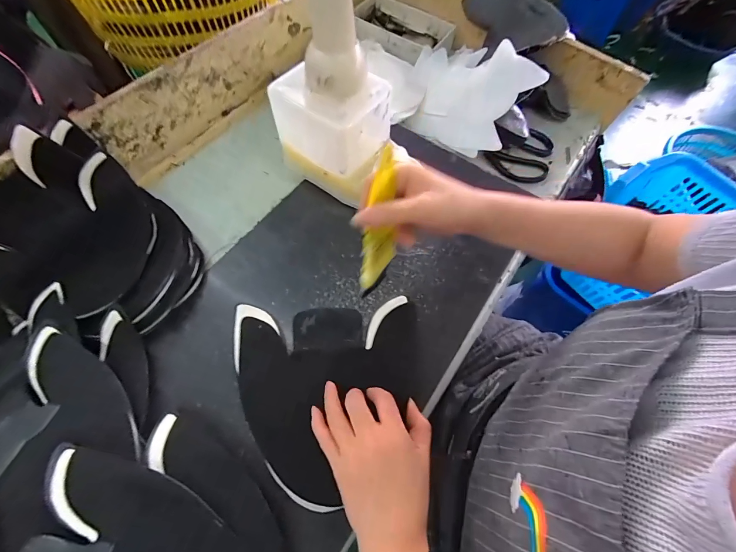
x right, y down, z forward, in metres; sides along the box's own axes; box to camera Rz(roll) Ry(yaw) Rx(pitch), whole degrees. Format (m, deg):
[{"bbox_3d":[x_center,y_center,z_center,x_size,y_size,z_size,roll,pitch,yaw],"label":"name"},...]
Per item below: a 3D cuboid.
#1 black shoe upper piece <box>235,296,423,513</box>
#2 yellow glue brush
[{"bbox_3d":[-0.041,0.118,0.334,0.199,0.022,0.190,-1,63,-3],"label":"black shoe upper piece"},{"bbox_3d":[0.011,-0.048,0.306,0.036,0.137,0.026,8,20,1],"label":"yellow glue brush"}]

